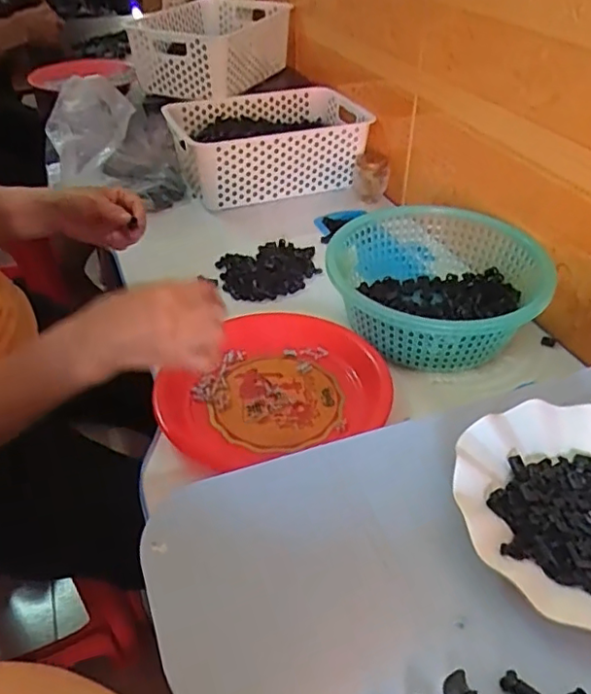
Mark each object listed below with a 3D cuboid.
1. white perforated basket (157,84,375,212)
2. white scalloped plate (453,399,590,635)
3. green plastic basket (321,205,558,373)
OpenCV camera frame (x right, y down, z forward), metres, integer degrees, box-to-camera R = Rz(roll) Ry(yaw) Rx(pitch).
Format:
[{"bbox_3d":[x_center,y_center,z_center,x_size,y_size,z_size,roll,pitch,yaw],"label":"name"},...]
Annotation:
[{"bbox_3d":[-0.045,-0.334,0.995,0.298,0.123,0.210,-12,40,-13],"label":"white perforated basket"},{"bbox_3d":[0.203,0.110,0.419,0.174,0.034,0.174,0,38,0],"label":"white scalloped plate"},{"bbox_3d":[0.156,-0.067,0.681,0.211,0.091,0.217,-9,39,-10],"label":"green plastic basket"}]

